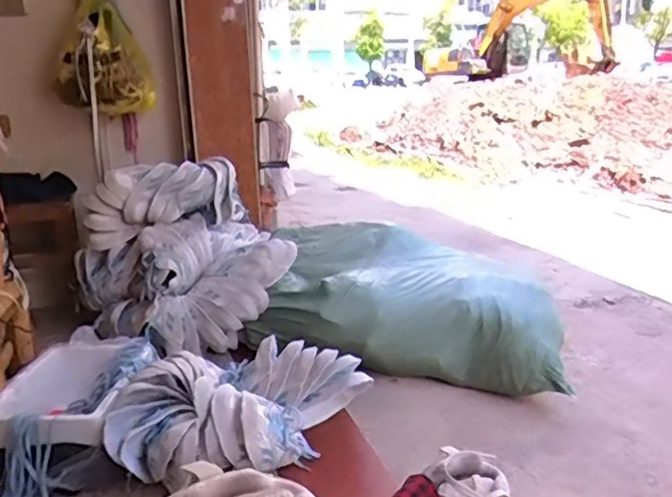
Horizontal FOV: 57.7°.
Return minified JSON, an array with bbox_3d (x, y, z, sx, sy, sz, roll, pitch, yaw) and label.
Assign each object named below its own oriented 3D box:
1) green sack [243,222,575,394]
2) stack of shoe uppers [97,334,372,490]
[{"bbox_3d":[0.216,0.150,1.839,0.838,0.311,0.498,1,17,9],"label":"green sack"},{"bbox_3d":[-0.213,0.336,1.308,0.311,0.179,0.514,13,23,40],"label":"stack of shoe uppers"}]

